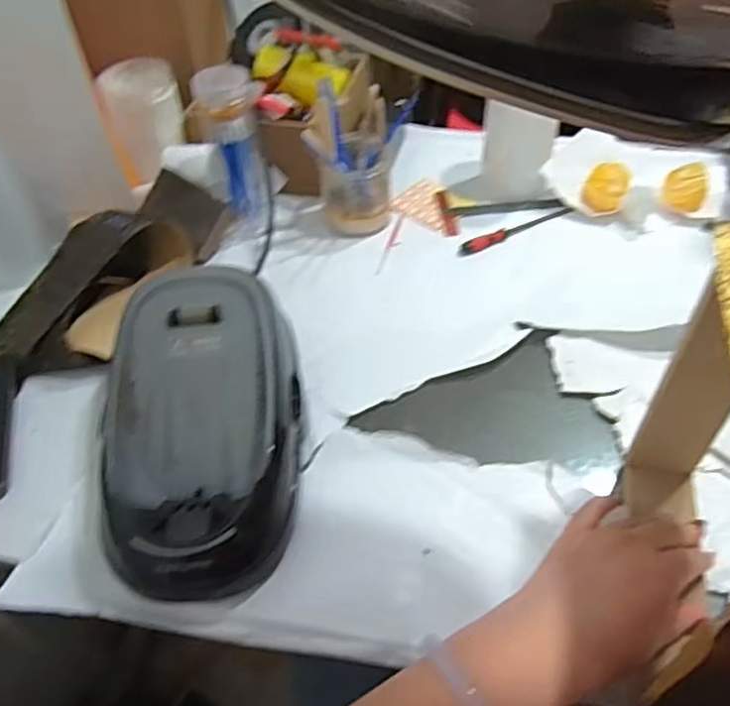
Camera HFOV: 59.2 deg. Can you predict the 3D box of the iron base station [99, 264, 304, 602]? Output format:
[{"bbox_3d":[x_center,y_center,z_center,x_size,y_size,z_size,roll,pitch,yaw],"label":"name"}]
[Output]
[{"bbox_3d":[-0.133,0.053,0.532,0.150,0.096,0.263,-4,48,-1],"label":"iron base station"}]

